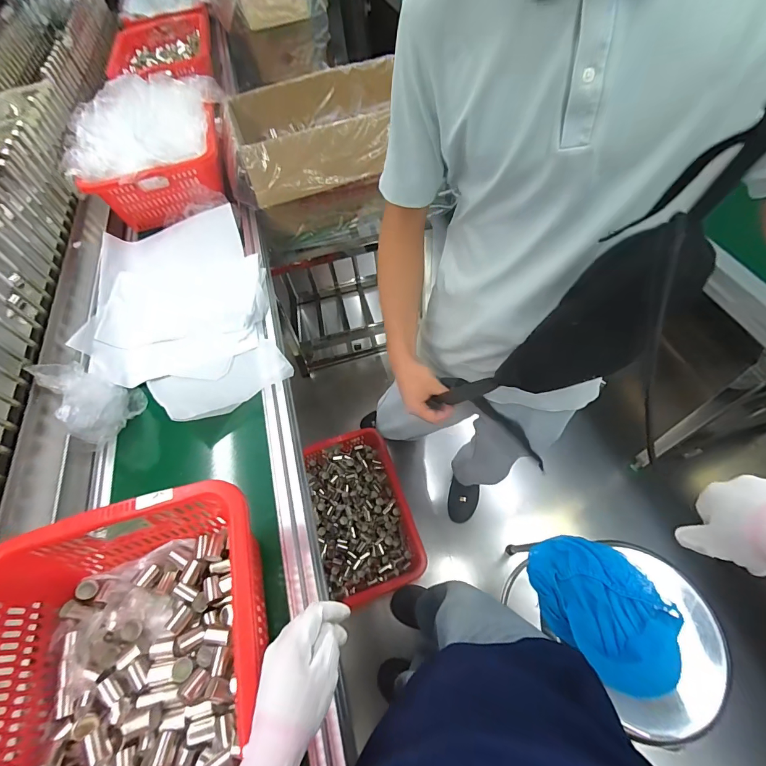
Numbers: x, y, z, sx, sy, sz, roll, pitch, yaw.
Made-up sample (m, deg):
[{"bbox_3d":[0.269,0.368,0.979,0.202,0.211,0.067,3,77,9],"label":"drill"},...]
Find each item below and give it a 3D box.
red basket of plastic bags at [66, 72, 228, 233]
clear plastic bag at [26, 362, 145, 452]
[{"bbox_3d":[-0.646,-0.675,1.116,0.395,0.255,0.411,-11,54,-3],"label":"red basket of plastic bags"},{"bbox_3d":[-0.591,0.024,0.786,0.182,0.124,0.132,32,63,24],"label":"clear plastic bag"}]

